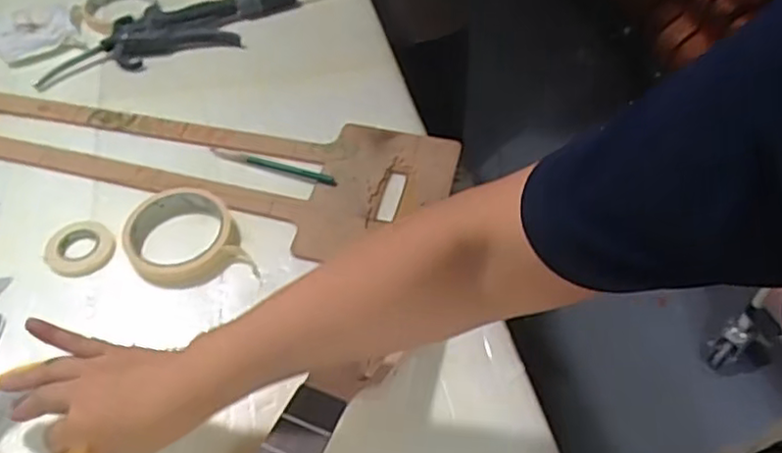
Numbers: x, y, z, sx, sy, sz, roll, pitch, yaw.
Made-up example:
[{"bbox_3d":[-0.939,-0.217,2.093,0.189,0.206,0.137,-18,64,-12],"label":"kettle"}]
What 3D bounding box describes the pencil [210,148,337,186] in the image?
[{"bbox_3d":[-0.115,-0.059,0.640,0.133,0.008,0.010,18,52,14],"label":"pencil"}]

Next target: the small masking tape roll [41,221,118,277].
[{"bbox_3d":[-0.270,0.018,0.573,0.051,0.012,0.055,0,50,-1],"label":"small masking tape roll"}]

